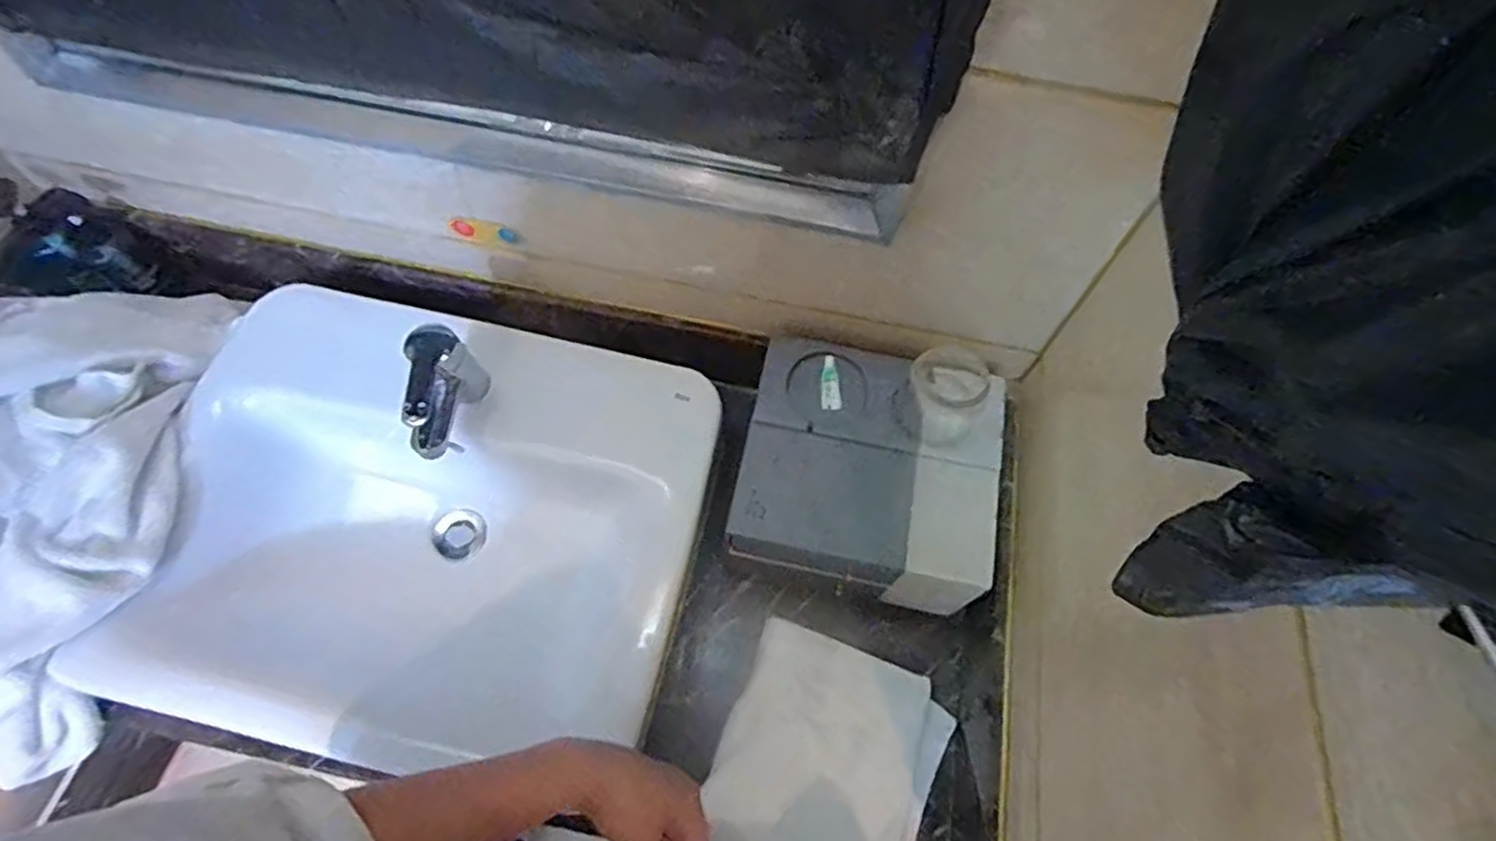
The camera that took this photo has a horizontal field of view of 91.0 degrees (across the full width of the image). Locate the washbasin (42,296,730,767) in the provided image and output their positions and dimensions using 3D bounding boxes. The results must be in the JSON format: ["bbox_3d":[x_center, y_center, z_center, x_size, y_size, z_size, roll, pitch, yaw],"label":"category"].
[{"bbox_3d":[-0.326,0.107,0.756,0.529,0.174,0.438,11,62,2],"label":"washbasin"}]

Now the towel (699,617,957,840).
[{"bbox_3d":[0.071,0.314,0.629,0.197,0.174,0.264,24,64,9],"label":"towel"}]

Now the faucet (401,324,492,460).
[{"bbox_3d":[-0.292,-0.022,0.707,0.049,0.106,0.106,-2,63,-4],"label":"faucet"}]

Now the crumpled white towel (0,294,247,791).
[{"bbox_3d":[-0.732,0.066,0.727,0.325,0.151,0.495,2,62,-3],"label":"crumpled white towel"}]

